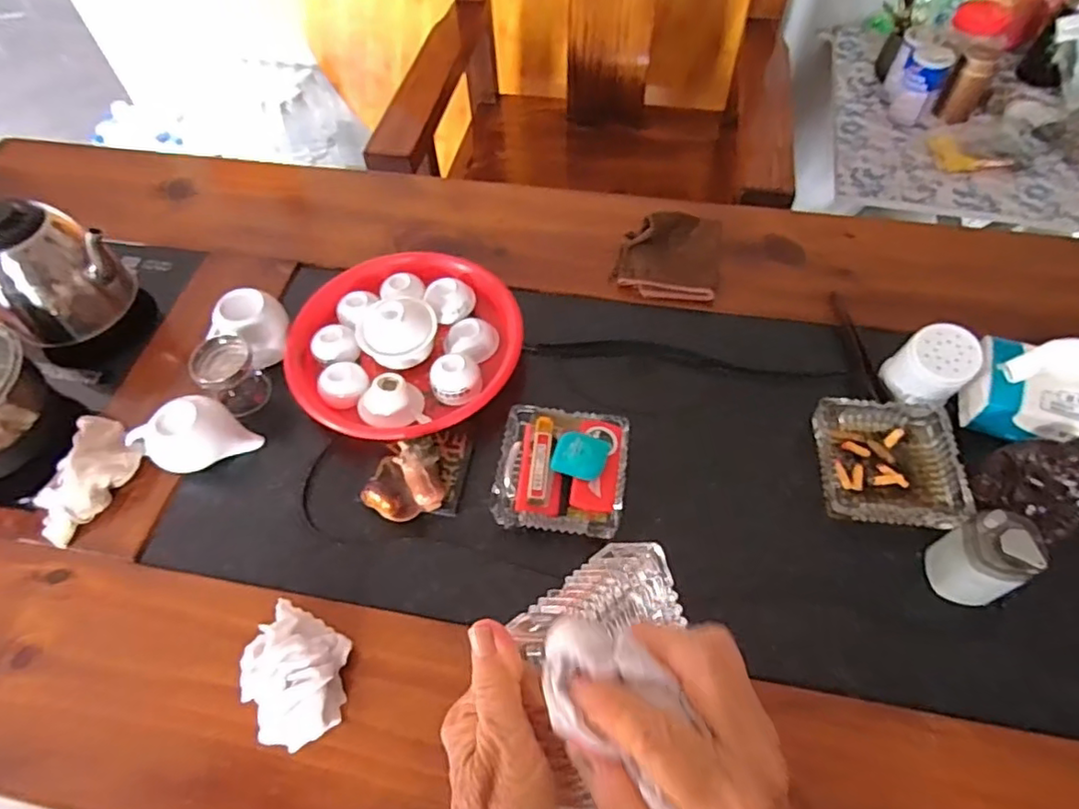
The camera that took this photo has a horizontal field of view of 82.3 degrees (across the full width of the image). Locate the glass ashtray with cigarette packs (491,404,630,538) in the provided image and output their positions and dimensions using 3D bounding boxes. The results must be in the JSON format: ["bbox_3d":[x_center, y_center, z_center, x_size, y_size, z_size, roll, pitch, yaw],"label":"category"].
[{"bbox_3d":[0.022,0.057,0.596,0.122,0.057,0.120,6,58,6],"label":"glass ashtray with cigarette packs"}]

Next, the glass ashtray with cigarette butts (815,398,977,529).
[{"bbox_3d":[0.336,0.053,0.600,0.120,0.037,0.127,4,58,5],"label":"glass ashtray with cigarette butts"}]

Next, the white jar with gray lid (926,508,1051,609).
[{"bbox_3d":[0.370,0.131,0.517,0.050,0.091,0.058,-21,59,-11],"label":"white jar with gray lid"}]

